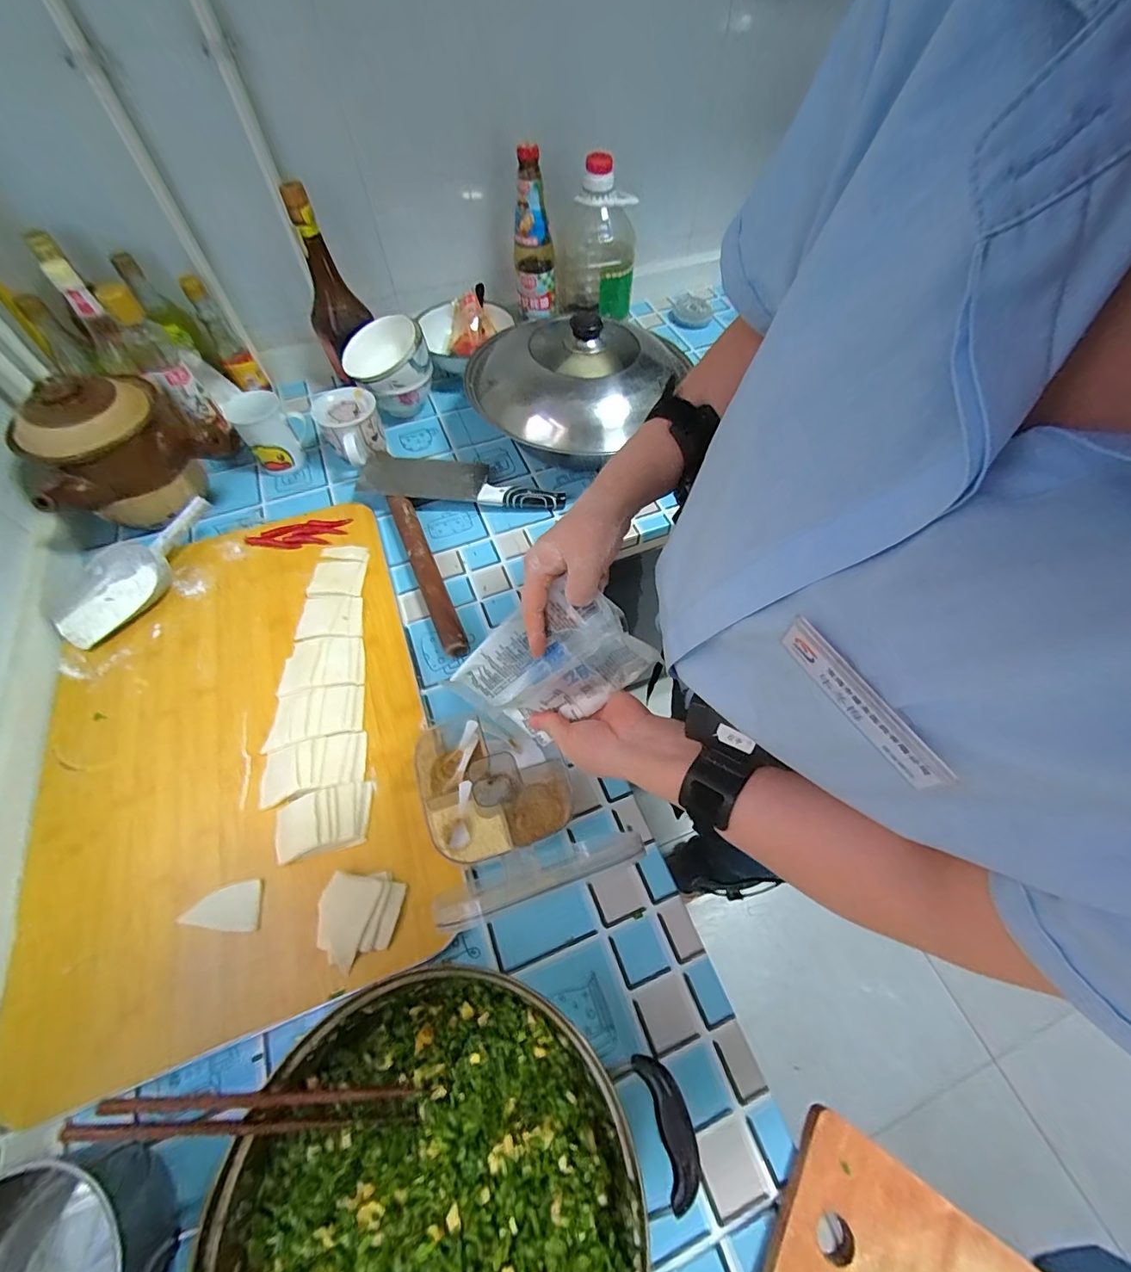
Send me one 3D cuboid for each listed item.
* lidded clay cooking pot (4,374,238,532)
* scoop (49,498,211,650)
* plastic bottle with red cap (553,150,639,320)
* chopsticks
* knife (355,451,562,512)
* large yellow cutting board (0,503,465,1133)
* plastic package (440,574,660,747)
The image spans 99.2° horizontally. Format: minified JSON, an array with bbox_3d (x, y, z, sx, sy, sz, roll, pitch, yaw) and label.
[{"bbox_3d":[-0.578,-0.243,0.652,0.205,0.178,0.144,-37,65,-19],"label":"lidded clay cooking pot"},{"bbox_3d":[-0.560,-0.091,0.625,0.096,0.056,0.221,21,60,13],"label":"scoop"},{"bbox_3d":[0.053,-0.661,0.816,0.107,0.207,0.106,-33,64,-17],"label":"plastic bottle with red cap"},{"bbox_3d":[-0.208,0.320,0.324,0.197,0.013,0.023,18,55,-22],"label":"chopsticks"},{"bbox_3d":[-0.156,-0.234,0.722,0.299,0.041,0.092,0,58,0],"label":"knife"},{"bbox_3d":[-0.361,0.095,0.535,0.374,0.027,0.572,-17,59,-11],"label":"large yellow cutting board"},{"bbox_3d":[-0.014,0.026,0.403,0.149,0.107,0.015,-38,18,20],"label":"plastic package"}]

